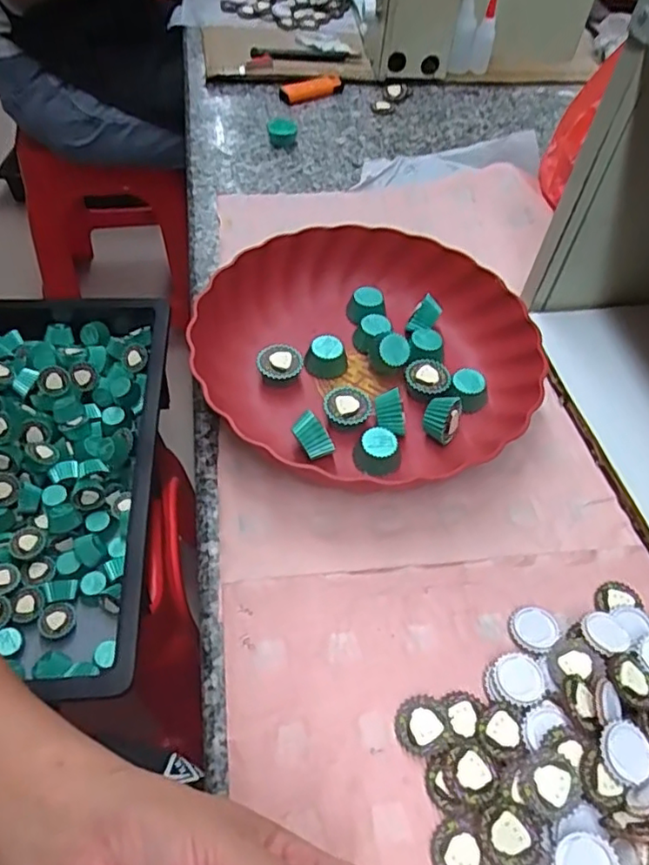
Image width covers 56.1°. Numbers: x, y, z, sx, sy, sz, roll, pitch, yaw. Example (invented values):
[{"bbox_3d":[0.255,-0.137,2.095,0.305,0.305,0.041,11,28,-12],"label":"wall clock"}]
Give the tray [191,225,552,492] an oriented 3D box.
[{"bbox_3d":[0.035,-0.064,0.459,0.255,0.040,0.248,-34,63,-26],"label":"tray"}]

